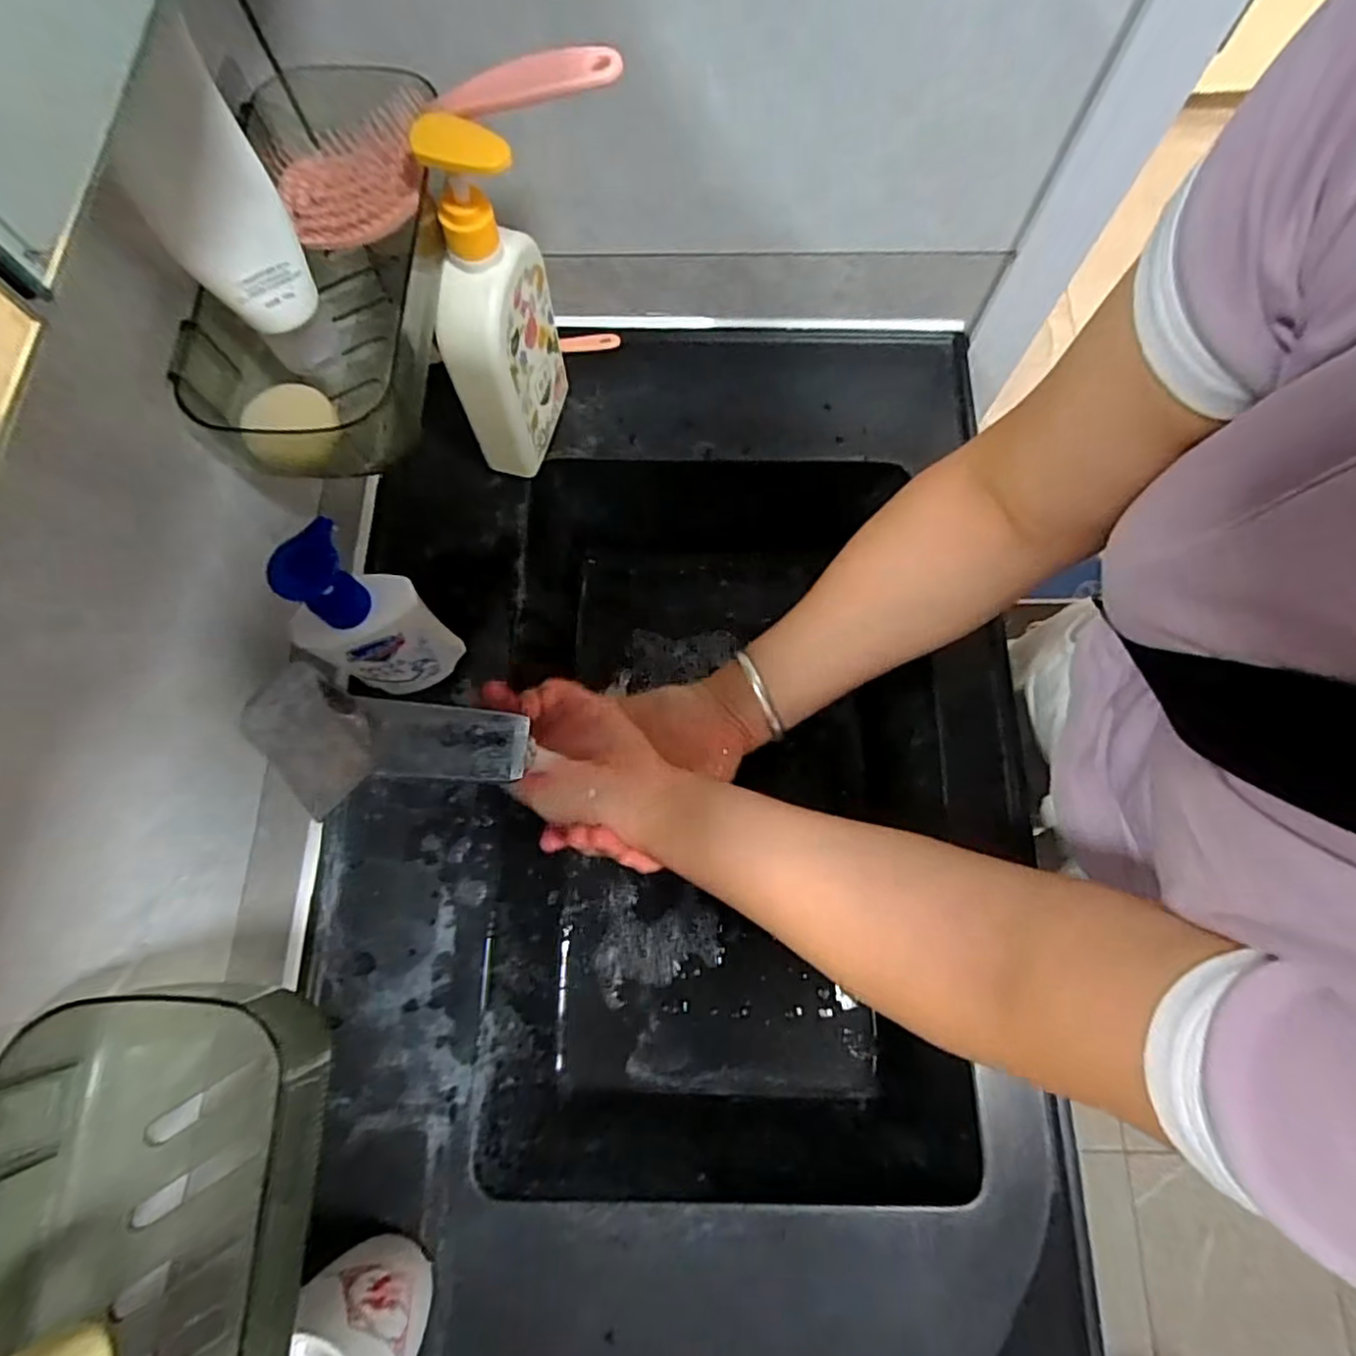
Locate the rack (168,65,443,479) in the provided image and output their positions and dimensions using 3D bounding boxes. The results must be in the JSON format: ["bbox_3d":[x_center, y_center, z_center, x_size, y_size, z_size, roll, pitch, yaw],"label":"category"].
[{"bbox_3d":[-0.199,-0.237,0.393,0.113,0.058,0.262,2,73,1],"label":"rack"}]

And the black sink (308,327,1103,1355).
[{"bbox_3d":[0.004,0.088,0.550,0.485,0.132,0.797,1,73,-1],"label":"black sink"}]

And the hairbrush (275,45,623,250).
[{"bbox_3d":[-0.137,-0.306,0.374,0.218,0.032,0.067,-7,72,22],"label":"hairbrush"}]

